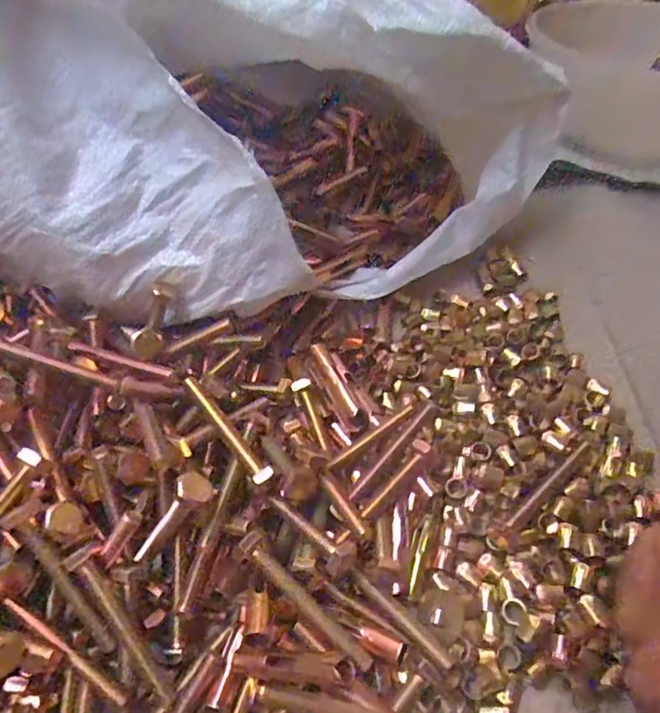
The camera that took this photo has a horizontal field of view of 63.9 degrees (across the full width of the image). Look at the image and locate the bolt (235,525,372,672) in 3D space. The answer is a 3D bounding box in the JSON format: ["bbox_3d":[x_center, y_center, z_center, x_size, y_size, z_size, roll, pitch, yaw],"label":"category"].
[{"bbox_3d":[-0.009,0.090,0.198,0.062,0.015,0.008,38,69,20],"label":"bolt"}]

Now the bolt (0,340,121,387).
[{"bbox_3d":[-0.119,0.002,0.227,0.057,0.005,0.007,23,62,-14],"label":"bolt"}]

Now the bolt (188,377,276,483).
[{"bbox_3d":[-0.046,0.032,0.234,0.008,0.007,0.061,-37,66,-16],"label":"bolt"}]

